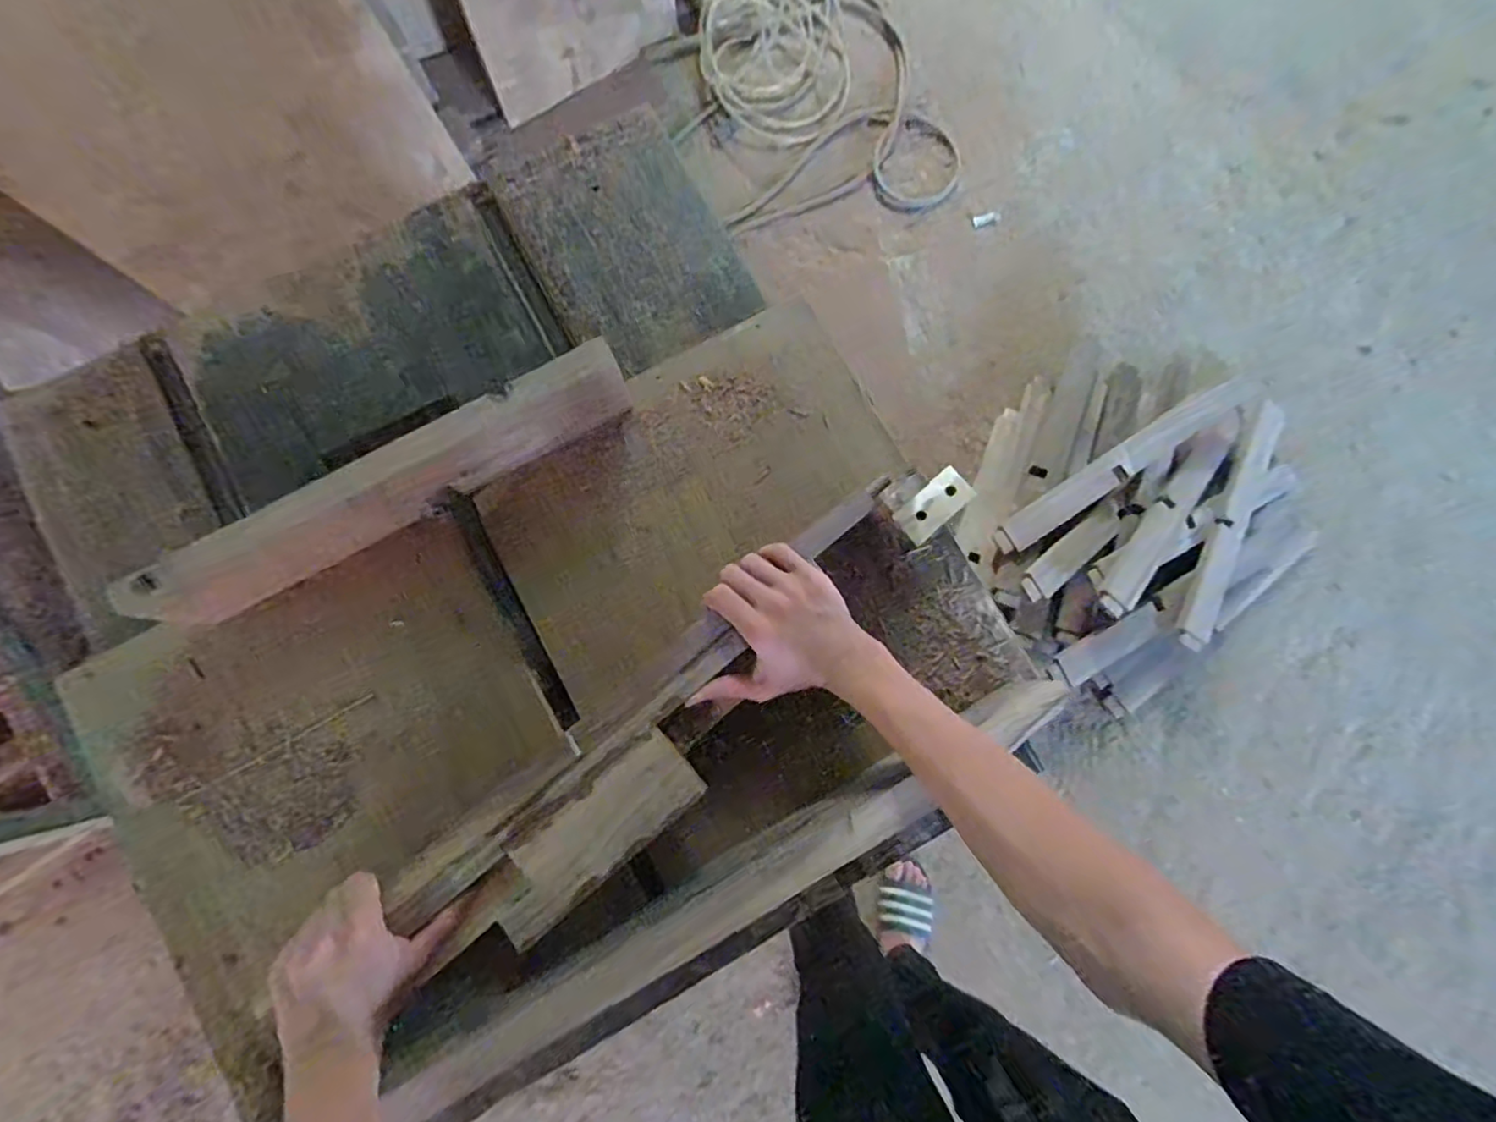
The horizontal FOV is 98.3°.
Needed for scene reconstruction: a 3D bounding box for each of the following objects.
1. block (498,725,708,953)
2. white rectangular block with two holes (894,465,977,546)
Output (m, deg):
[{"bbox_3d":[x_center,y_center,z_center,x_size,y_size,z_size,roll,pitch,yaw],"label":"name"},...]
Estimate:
[{"bbox_3d":[-0.122,0.208,0.497,0.178,0.016,0.073,-40,84,-6],"label":"block"},{"bbox_3d":[0.168,-0.051,0.580,0.072,0.007,0.036,-40,94,-3],"label":"white rectangular block with two holes"}]

